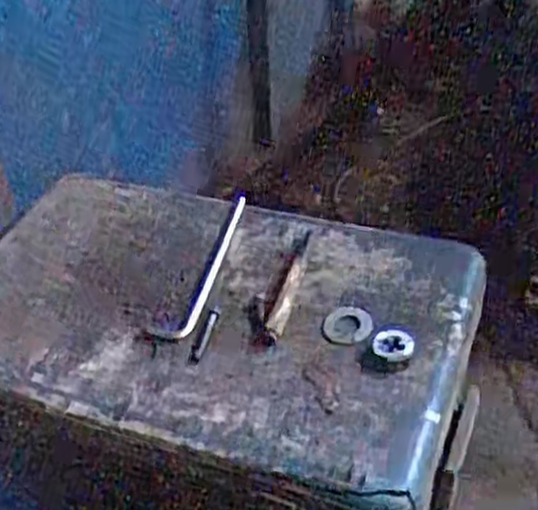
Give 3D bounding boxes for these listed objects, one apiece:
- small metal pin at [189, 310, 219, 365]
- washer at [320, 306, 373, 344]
[{"bbox_3d":[-0.059,0.073,0.699,0.012,0.009,0.062,11,41,13],"label":"small metal pin"},{"bbox_3d":[0.071,0.065,0.698,0.043,0.004,0.042,-9,49,10],"label":"washer"}]

